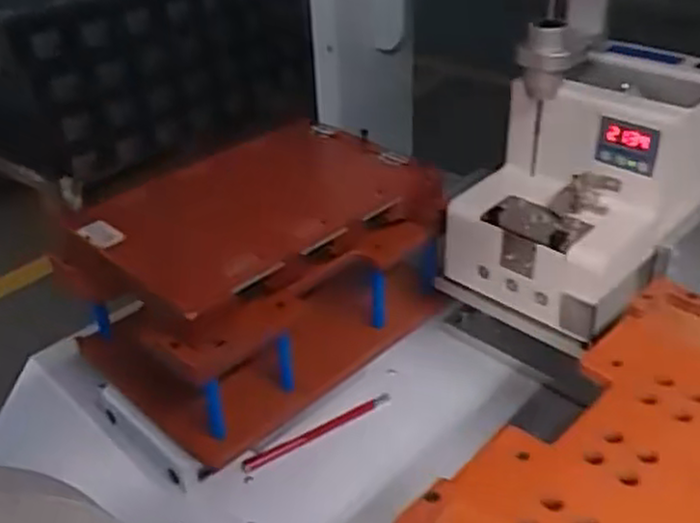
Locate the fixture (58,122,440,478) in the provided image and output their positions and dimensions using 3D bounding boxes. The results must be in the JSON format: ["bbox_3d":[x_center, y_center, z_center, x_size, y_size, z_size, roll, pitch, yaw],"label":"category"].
[{"bbox_3d":[-0.064,0.016,0.594,0.248,0.155,0.166,-28,41,-32],"label":"fixture"}]

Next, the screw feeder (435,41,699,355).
[{"bbox_3d":[0.191,-0.057,0.566,0.190,0.156,0.149,-30,42,-33],"label":"screw feeder"}]

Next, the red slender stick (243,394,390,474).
[{"bbox_3d":[-0.025,0.136,0.595,0.131,0.005,0.012,-21,38,-24],"label":"red slender stick"}]

